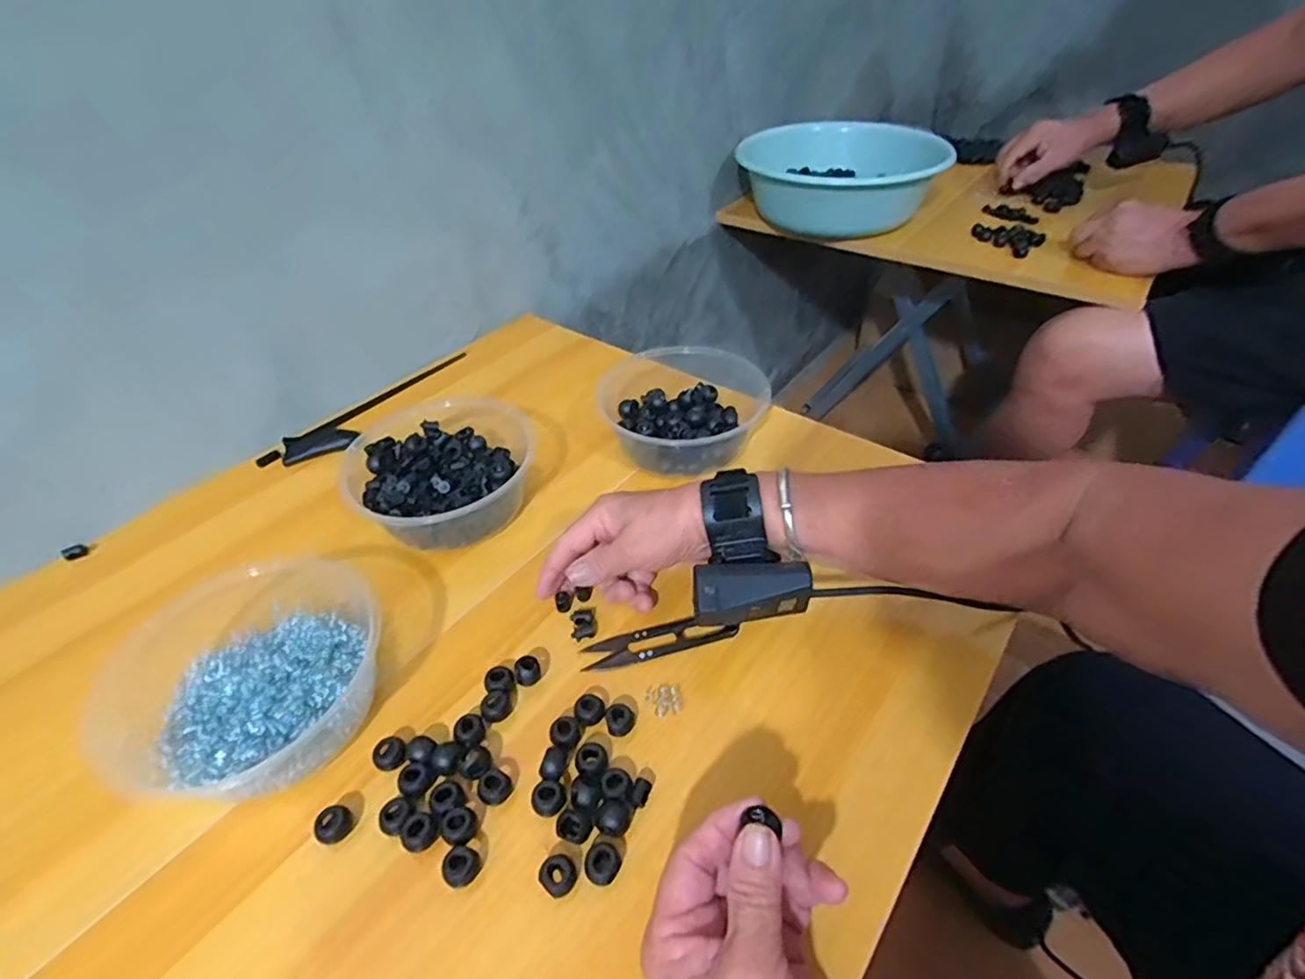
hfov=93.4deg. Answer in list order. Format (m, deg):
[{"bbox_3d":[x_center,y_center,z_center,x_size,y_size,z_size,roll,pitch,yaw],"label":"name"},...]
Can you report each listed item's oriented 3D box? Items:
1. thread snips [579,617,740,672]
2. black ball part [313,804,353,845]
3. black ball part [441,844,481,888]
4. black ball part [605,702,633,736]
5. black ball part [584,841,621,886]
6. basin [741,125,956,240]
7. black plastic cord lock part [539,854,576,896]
[{"bbox_3d":[0.003,0.095,0.387,0.093,0.006,0.022,-10,43,-9],"label":"thread snips"},{"bbox_3d":[-0.161,0.171,0.312,0.015,0.012,0.017,20,47,23],"label":"black ball part"},{"bbox_3d":[-0.092,0.182,0.296,0.016,0.014,0.016,-1,42,1],"label":"black ball part"},{"bbox_3d":[-0.018,0.130,0.348,0.015,0.009,0.016,-1,42,1],"label":"black ball part"},{"bbox_3d":[-0.024,0.179,0.295,0.015,0.010,0.018,13,44,16],"label":"black ball part"},{"bbox_3d":[0.247,-0.420,0.841,0.251,0.103,0.197,9,43,12],"label":"basin"},{"bbox_3d":[-0.045,0.183,0.292,0.016,0.012,0.016,-1,42,1],"label":"black plastic cord lock part"}]

